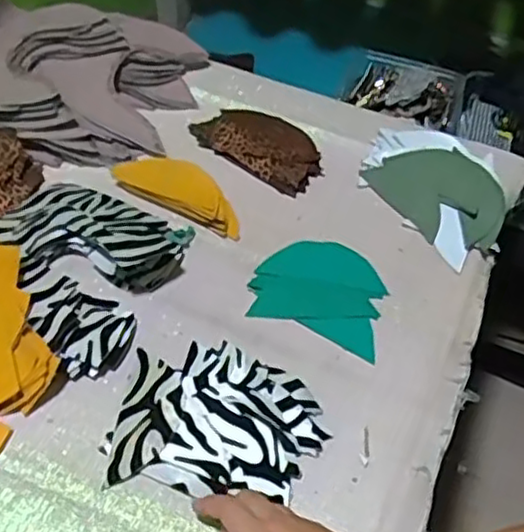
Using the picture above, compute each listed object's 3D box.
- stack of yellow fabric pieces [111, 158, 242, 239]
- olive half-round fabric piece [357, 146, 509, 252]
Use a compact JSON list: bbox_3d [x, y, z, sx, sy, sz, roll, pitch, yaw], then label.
[{"bbox_3d":[-0.076,-0.076,0.685,0.138,0.019,0.060,27,55,15],"label":"stack of yellow fabric pieces"},{"bbox_3d":[0.180,-0.074,0.694,0.090,0.012,0.135,-40,68,-4],"label":"olive half-round fabric piece"}]

